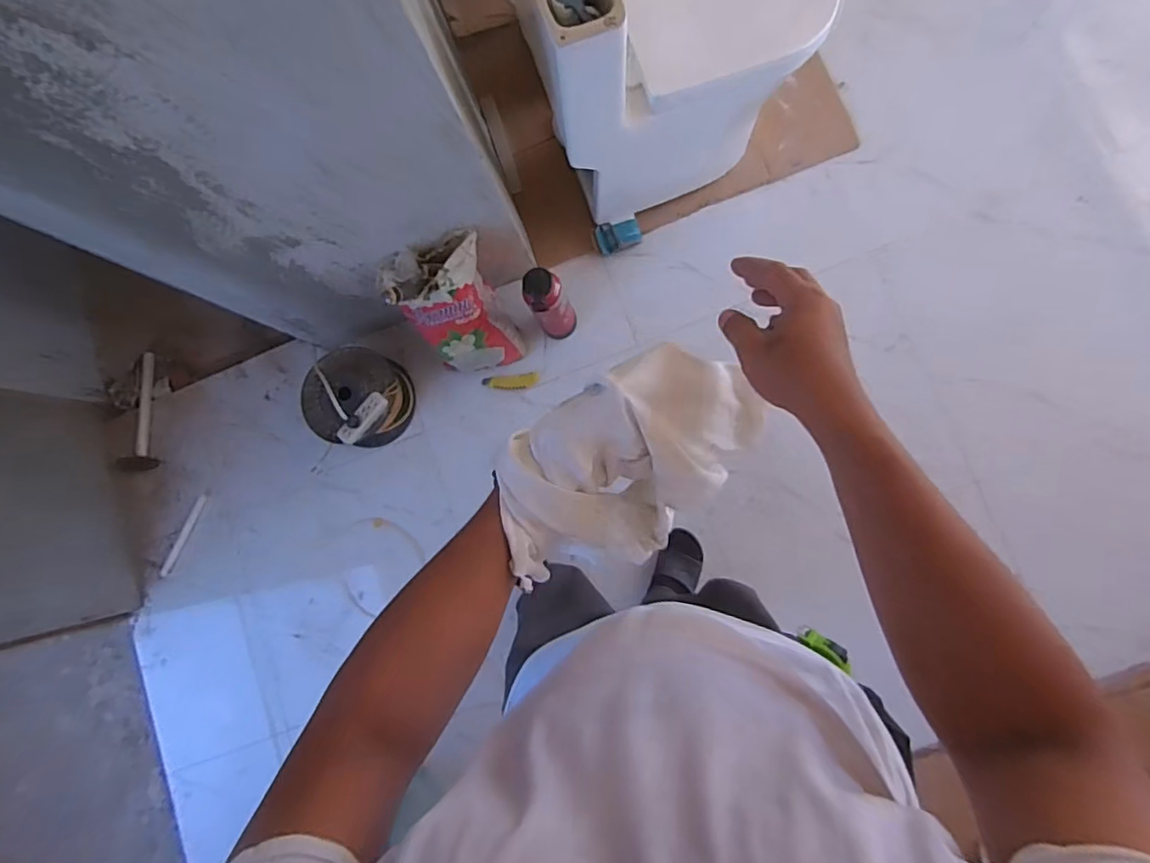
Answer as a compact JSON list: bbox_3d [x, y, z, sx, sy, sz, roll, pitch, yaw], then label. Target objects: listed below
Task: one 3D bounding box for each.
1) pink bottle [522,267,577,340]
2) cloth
[{"bbox_3d":[-0.055,-0.285,1.323,0.088,0.259,0.081,-29,81,4],"label":"pink bottle"},{"bbox_3d":[0.050,0.034,0.522,0.237,0.178,0.134,-31,81,3],"label":"cloth"}]

